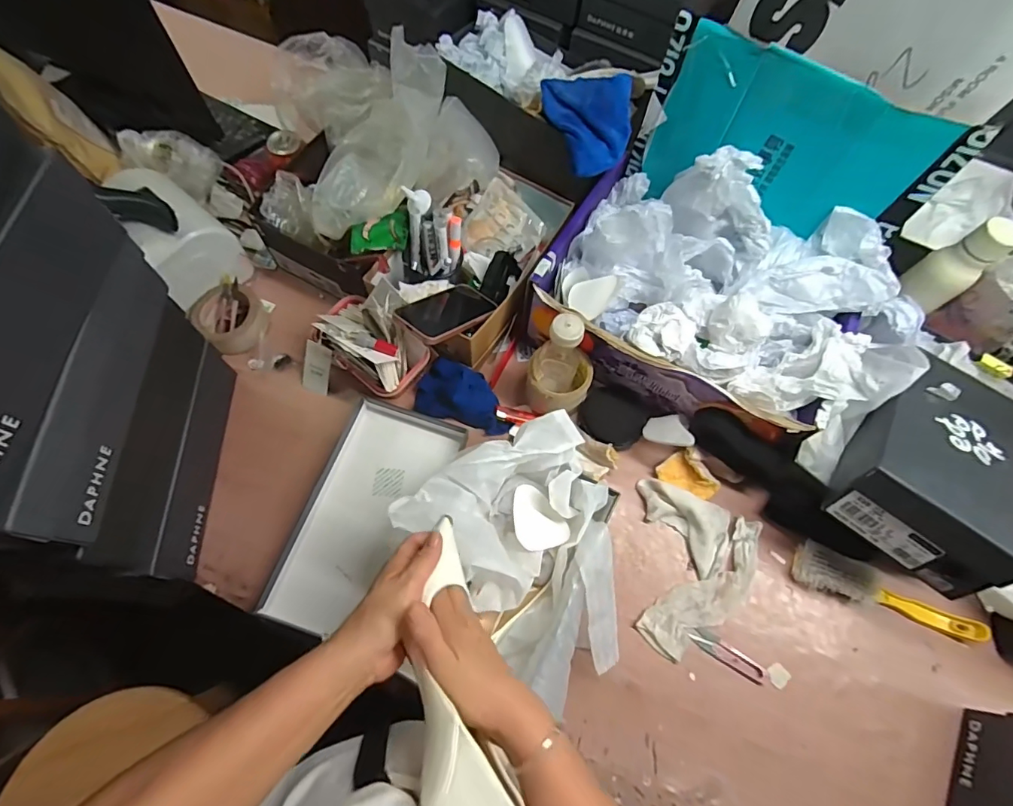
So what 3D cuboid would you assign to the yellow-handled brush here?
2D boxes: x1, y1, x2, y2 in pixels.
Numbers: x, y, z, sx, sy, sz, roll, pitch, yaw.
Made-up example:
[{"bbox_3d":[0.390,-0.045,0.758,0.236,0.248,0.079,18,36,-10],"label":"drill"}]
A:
[{"bbox_3d":[0.496,0.244,0.618,0.230,0.048,0.052,20,68,6],"label":"yellow-handled brush"}]

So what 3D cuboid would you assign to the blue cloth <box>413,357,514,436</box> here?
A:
[{"bbox_3d":[-0.057,-0.013,0.699,0.143,0.064,0.081,18,68,5],"label":"blue cloth"}]

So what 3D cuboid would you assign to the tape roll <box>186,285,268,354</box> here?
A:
[{"bbox_3d":[-0.420,-0.128,0.746,0.105,0.043,0.095,40,71,13],"label":"tape roll"}]

